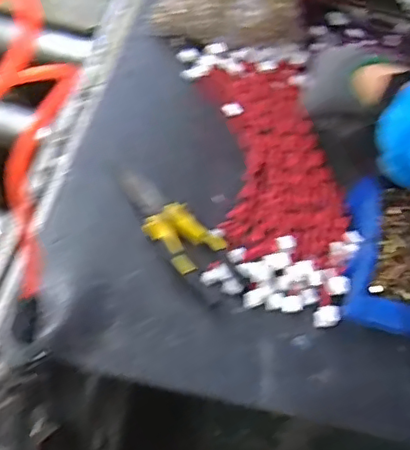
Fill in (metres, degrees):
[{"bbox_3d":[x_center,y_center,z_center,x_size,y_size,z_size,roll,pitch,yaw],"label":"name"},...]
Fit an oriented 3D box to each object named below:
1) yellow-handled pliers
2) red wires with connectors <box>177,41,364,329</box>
[{"bbox_3d":[-0.030,0.002,0.575,0.053,0.019,0.173,-27,67,-25],"label":"yellow-handled pliers"},{"bbox_3d":[0.067,-0.078,0.636,0.152,0.017,0.377,0,58,-11],"label":"red wires with connectors"}]

